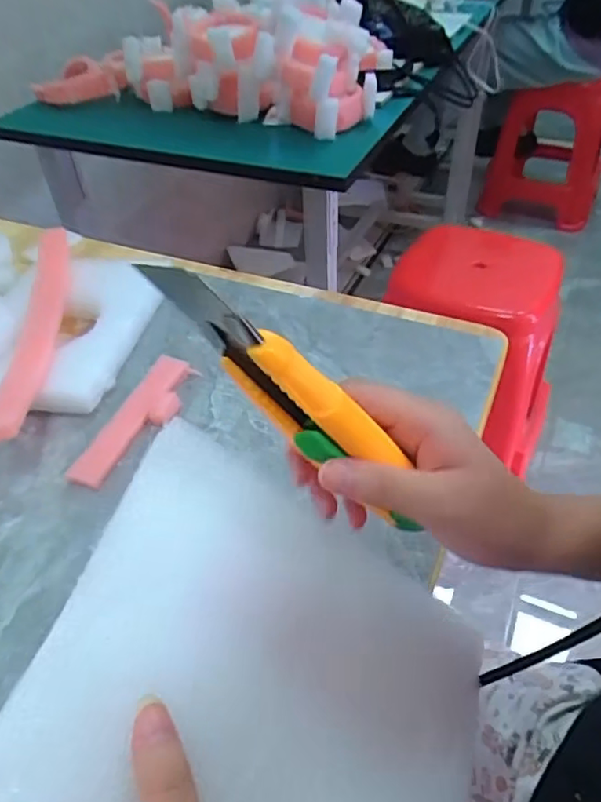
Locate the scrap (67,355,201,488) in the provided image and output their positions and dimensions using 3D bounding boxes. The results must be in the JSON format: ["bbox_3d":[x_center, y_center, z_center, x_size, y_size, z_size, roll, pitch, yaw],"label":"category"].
[{"bbox_3d":[-0.120,0.012,0.435,0.031,0.017,0.133,13,47,15],"label":"scrap"}]

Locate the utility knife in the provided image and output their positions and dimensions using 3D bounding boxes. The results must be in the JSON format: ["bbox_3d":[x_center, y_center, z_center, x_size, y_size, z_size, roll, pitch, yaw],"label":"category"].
[{"bbox_3d":[0.002,0.001,0.224,0.025,0.152,0.014,-28,35,30],"label":"utility knife"}]

